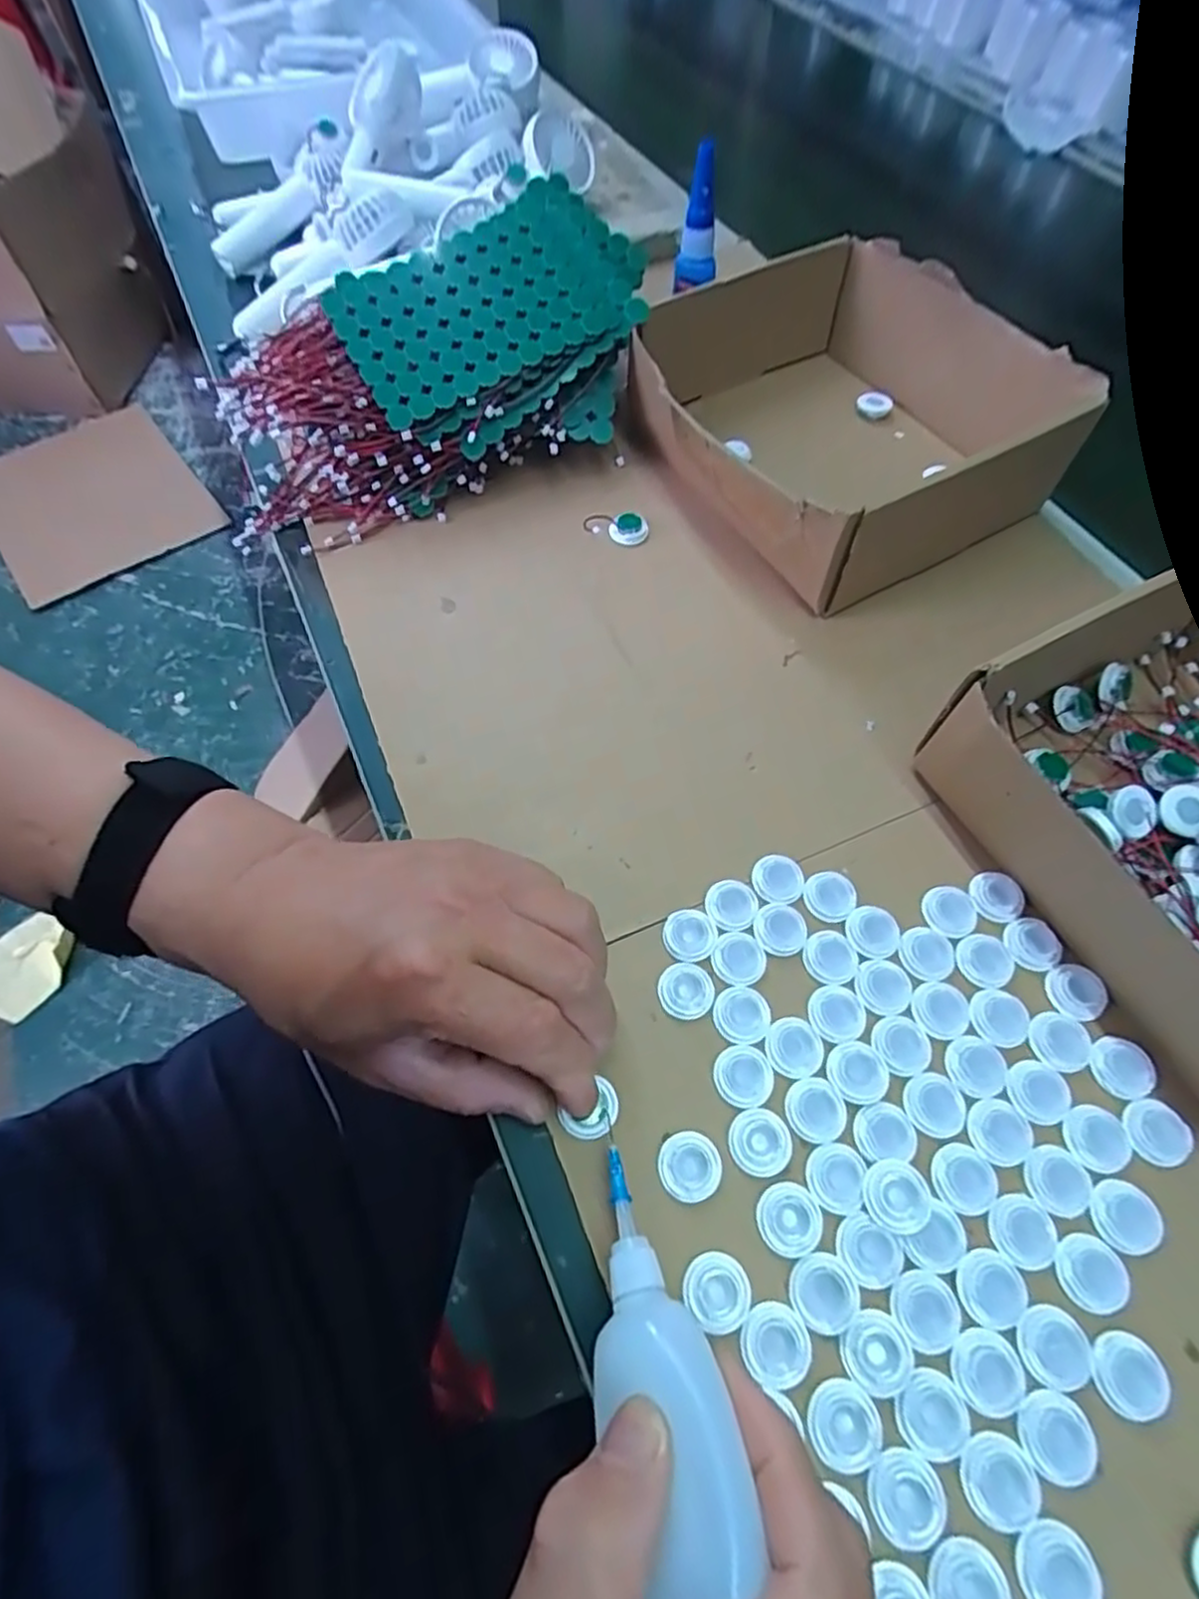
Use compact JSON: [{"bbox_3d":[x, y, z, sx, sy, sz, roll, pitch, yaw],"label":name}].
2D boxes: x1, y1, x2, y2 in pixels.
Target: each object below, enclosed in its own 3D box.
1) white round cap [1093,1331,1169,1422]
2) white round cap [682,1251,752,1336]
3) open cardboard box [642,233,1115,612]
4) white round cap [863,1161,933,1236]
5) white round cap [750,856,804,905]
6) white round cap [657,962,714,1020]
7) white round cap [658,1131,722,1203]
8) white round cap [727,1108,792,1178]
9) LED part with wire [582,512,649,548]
[{"bbox_3d":[0.172,0.186,0.224,0.022,0.004,0.022,-1,62,1],"label":"white round cap"},{"bbox_3d":[0.040,0.168,0.237,0.023,0.004,0.022,-1,62,1],"label":"white round cap"},{"bbox_3d":[0.140,-0.229,0.412,0.190,0.066,0.203,-28,65,-13],"label":"open cardboard box"},{"bbox_3d":[0.106,0.142,0.248,0.022,0.007,0.022,-1,62,1],"label":"white round cap"},{"bbox_3d":[0.080,0.035,0.309,0.022,0.004,0.022,-1,62,1],"label":"white round cap"},{"bbox_3d":[0.036,0.079,0.287,0.022,0.004,0.023,-1,62,1],"label":"white round cap"},{"bbox_3d":[0.034,0.135,0.256,0.023,0.004,0.022,-1,62,1],"label":"white round cap"},{"bbox_3d":[0.060,0.128,0.259,0.023,0.004,0.022,-1,62,1],"label":"white round cap"},{"bbox_3d":[0.009,-0.160,0.411,0.039,0.012,0.018,-3,61,-17],"label":"LED part with wire"}]

